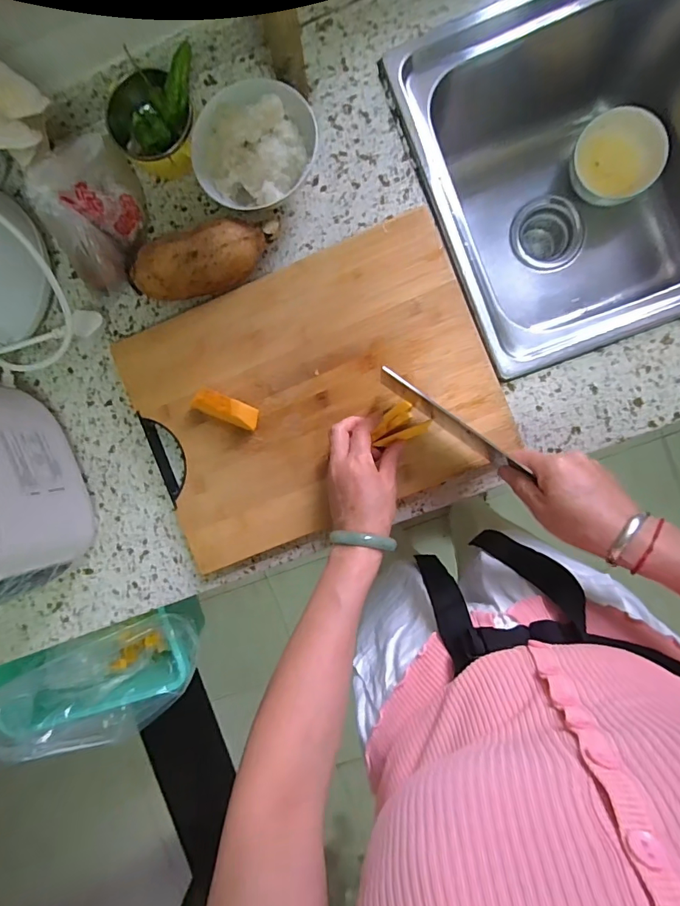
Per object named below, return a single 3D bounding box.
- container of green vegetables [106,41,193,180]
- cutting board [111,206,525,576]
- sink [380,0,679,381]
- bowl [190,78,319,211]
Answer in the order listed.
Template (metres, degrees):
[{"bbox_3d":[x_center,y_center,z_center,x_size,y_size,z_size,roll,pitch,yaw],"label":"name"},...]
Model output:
[{"bbox_3d":[-0.206,-0.375,0.501,0.105,0.076,0.110,5,92,4],"label":"container of green vegetables"},{"bbox_3d":[-0.031,-0.064,0.511,0.394,0.025,0.285,-23,89,6],"label":"cutting board"},{"bbox_3d":[0.462,-0.400,0.602,0.728,0.250,0.401,-21,90,5],"label":"sink"},{"bbox_3d":[-0.089,-0.326,0.496,0.133,0.072,0.111,-11,90,5],"label":"bowl"}]

